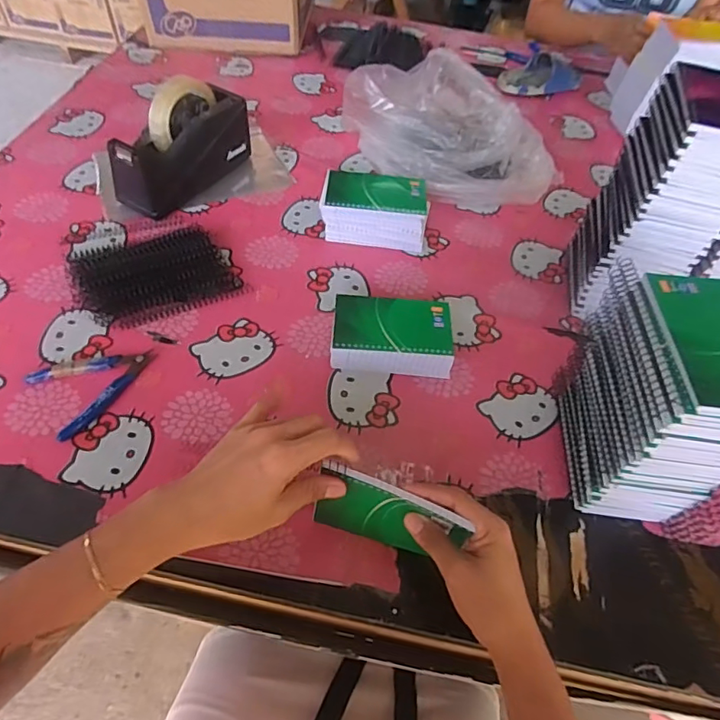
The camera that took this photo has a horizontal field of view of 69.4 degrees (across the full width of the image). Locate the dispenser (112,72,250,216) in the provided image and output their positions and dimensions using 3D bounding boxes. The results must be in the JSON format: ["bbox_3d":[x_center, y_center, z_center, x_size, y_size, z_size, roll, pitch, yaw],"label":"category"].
[{"bbox_3d":[-0.235,-0.290,0.696,0.069,0.123,0.202,32,57,17],"label":"dispenser"}]

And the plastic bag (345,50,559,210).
[{"bbox_3d":[0.135,-0.341,0.773,0.266,0.129,0.229,-11,56,-13],"label":"plastic bag"}]

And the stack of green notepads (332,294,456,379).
[{"bbox_3d":[0.036,-0.026,0.576,0.128,0.038,0.083,5,53,-2],"label":"stack of green notepads"}]

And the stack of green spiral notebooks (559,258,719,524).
[{"bbox_3d":[0.253,0.041,0.451,0.086,0.184,0.134,7,53,-1],"label":"stack of green spiral notebooks"}]

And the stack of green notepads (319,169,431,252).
[{"bbox_3d":[0.019,-0.197,0.687,0.137,0.062,0.083,9,53,0],"label":"stack of green notepads"}]

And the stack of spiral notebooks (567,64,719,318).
[{"bbox_3d":[0.325,-0.160,0.569,0.102,0.249,0.133,9,53,1],"label":"stack of spiral notebooks"}]

